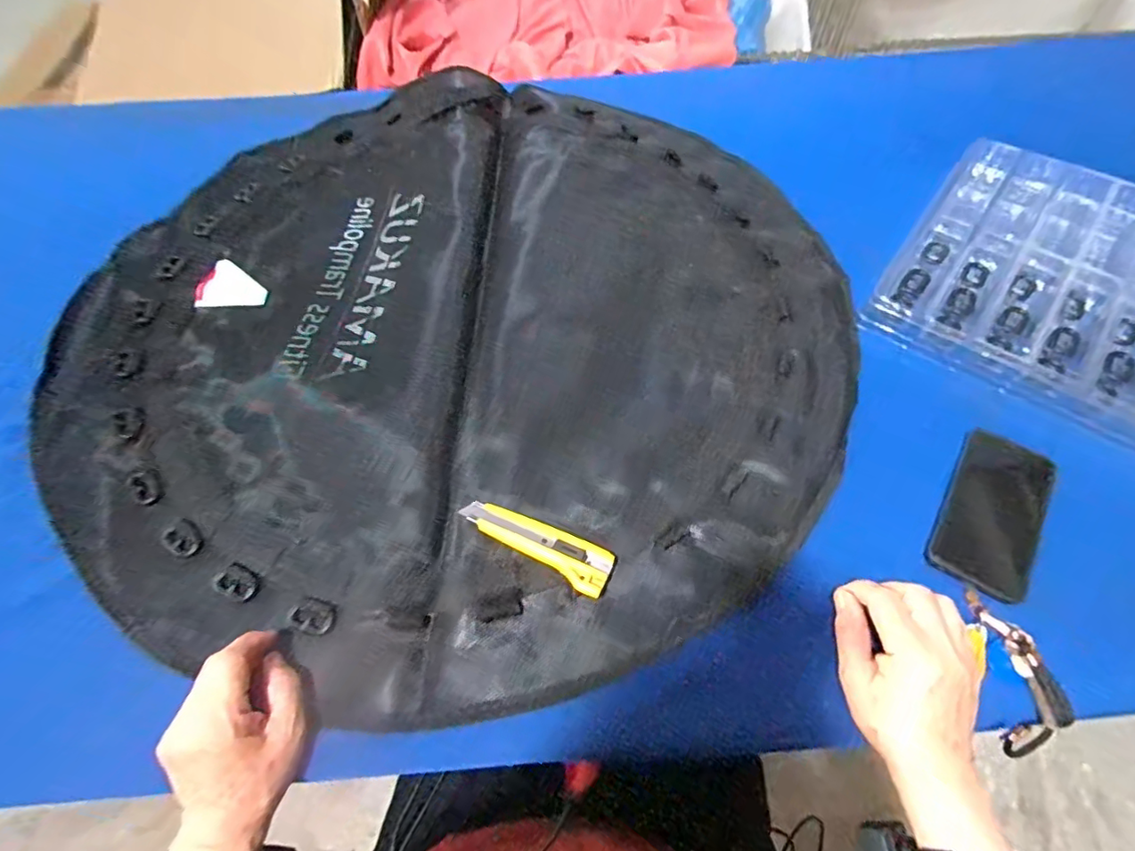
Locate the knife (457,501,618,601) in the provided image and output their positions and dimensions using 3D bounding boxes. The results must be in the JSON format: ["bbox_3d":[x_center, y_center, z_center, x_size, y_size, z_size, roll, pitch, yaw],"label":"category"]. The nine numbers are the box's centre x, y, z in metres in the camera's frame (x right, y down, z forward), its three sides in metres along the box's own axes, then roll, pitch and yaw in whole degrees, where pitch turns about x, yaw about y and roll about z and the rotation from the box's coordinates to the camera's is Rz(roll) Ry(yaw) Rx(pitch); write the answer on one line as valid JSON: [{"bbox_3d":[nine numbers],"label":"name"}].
[{"bbox_3d":[-0.027,0.106,0.486,0.141,0.020,0.040,24,62,15],"label":"knife"}]

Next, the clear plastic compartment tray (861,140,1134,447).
[{"bbox_3d":[0.625,-0.143,0.601,0.449,0.034,0.350,33,65,20],"label":"clear plastic compartment tray"}]

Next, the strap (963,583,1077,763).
[{"bbox_3d":[0.362,0.197,0.433,0.046,0.016,0.122,-16,72,37],"label":"strap"}]

